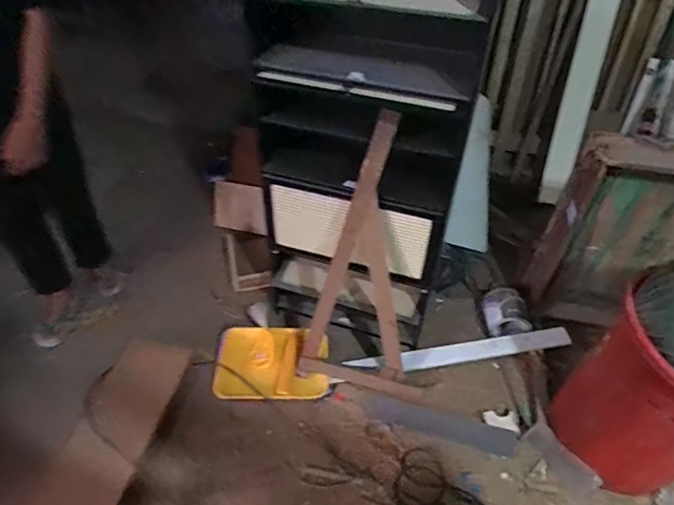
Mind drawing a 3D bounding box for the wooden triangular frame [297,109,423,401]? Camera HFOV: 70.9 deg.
[{"bbox_3d":[0.100,0.093,1.459,0.427,0.943,0.246,12,44,12],"label":"wooden triangular frame"}]

